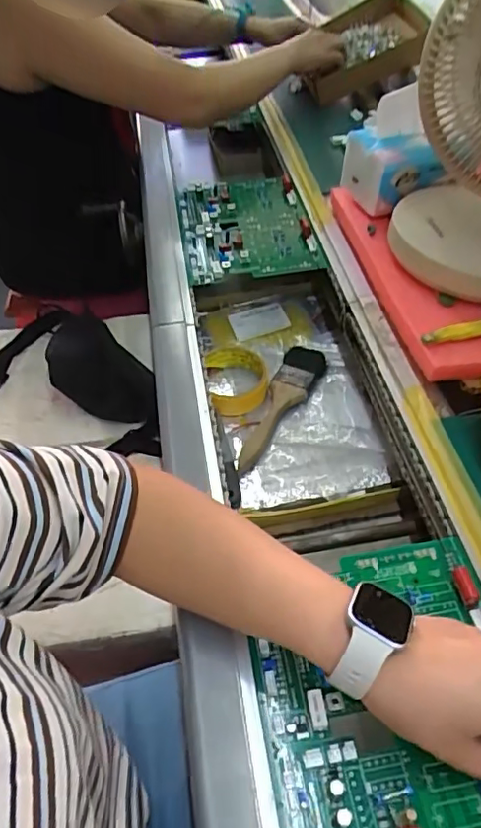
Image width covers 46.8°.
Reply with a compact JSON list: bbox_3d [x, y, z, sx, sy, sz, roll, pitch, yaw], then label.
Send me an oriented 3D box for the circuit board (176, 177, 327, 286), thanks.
[{"bbox_3d":[0.006,-0.257,0.757,0.170,0.037,0.218,-8,51,-5],"label":"circuit board"}]

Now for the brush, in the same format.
[{"bbox_3d":[0.051,-0.013,0.649,0.048,0.014,0.204,18,54,15],"label":"brush"}]

